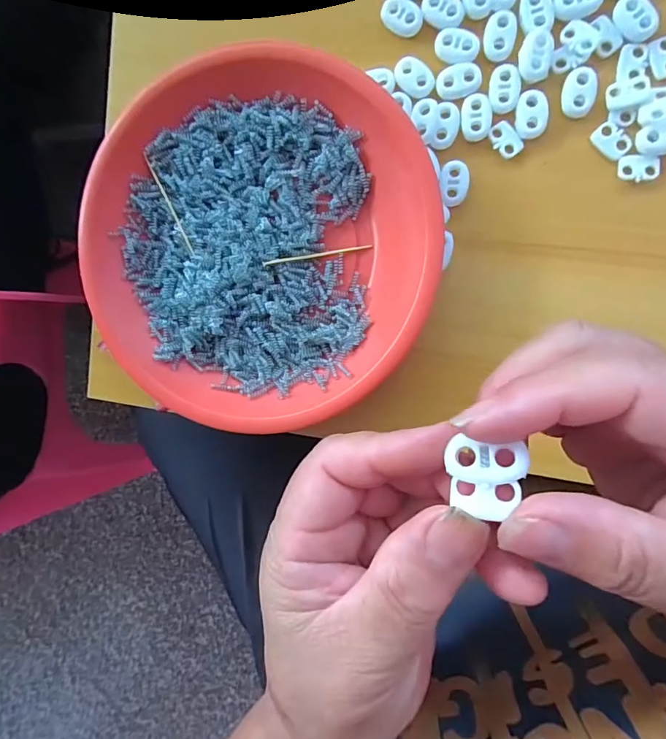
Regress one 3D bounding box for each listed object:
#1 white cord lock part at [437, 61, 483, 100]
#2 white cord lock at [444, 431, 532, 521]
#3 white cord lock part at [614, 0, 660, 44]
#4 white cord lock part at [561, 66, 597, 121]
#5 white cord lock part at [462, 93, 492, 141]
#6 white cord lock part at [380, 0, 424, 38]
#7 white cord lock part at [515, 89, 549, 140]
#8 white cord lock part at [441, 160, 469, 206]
[{"bbox_3d":[0.064,-0.148,0.229,0.022,0.004,0.016,-9,92,10],"label":"white cord lock part"},{"bbox_3d":[0.042,0.030,0.123,0.019,0.007,0.020,6,96,7],"label":"white cord lock"},{"bbox_3d":[0.144,-0.168,0.213,0.014,0.006,0.022,-25,89,11],"label":"white cord lock part"},{"bbox_3d":[0.121,-0.136,0.221,0.015,0.004,0.022,5,95,10],"label":"white cord lock part"},{"bbox_3d":[0.073,-0.129,0.228,0.015,0.004,0.022,-5,93,10],"label":"white cord lock part"},{"bbox_3d":[0.035,-0.182,0.229,0.023,0.004,0.016,43,100,5],"label":"white cord lock part"},{"bbox_3d":[0.100,-0.128,0.225,0.015,0.004,0.022,-4,93,10],"label":"white cord lock part"},{"bbox_3d":[0.064,-0.097,0.234,0.014,0.004,0.022,-2,93,10],"label":"white cord lock part"}]

